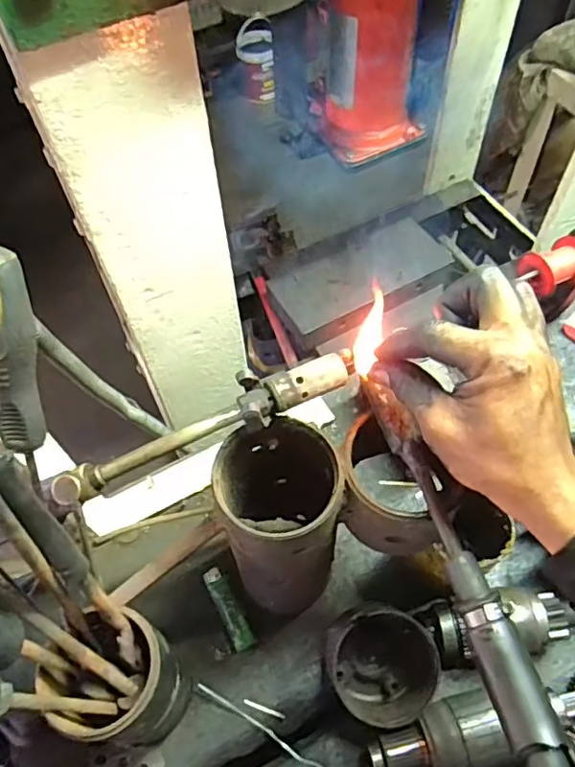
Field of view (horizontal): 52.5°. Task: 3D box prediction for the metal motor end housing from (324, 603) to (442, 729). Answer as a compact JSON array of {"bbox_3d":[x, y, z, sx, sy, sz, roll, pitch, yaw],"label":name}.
[{"bbox_3d":[0.083,0.246,0.513,0.094,0.054,0.092,-1,58,2],"label":"metal motor end housing"}]

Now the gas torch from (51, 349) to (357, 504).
[{"bbox_3d":[-0.052,0.031,0.396,0.215,0.040,0.034,-26,60,-13],"label":"gas torch"}]

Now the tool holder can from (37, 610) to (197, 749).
[{"bbox_3d":[-0.120,0.236,0.447,0.080,0.173,0.079,-12,58,-5],"label":"tool holder can"}]

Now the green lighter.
[{"bbox_3d":[-0.056,0.215,0.559,0.020,0.008,0.080,-25,60,-13],"label":"green lighter"}]

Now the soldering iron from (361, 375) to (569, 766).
[{"bbox_3d":[0.103,0.104,0.349,0.027,0.026,0.250,-16,59,-7],"label":"soldering iron"}]

